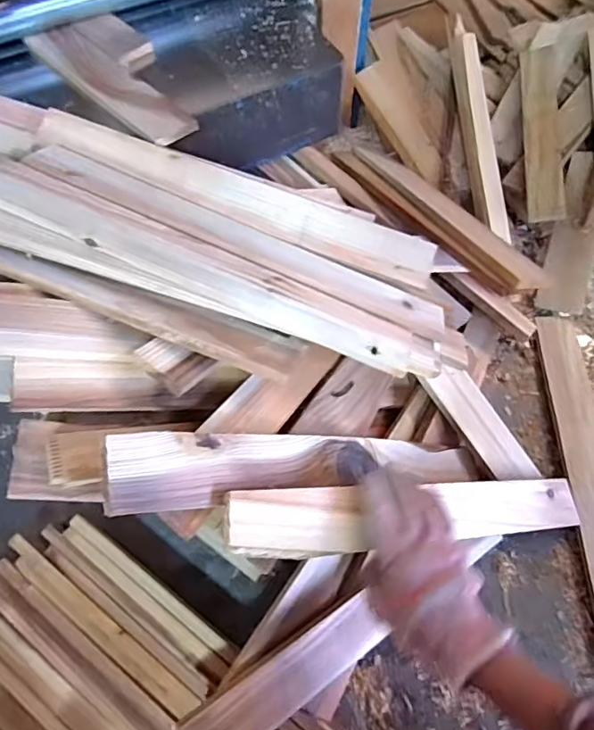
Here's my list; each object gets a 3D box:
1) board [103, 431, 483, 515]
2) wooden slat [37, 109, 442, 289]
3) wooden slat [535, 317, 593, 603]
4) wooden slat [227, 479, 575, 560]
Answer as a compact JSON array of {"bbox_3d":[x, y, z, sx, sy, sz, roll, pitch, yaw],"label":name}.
[{"bbox_3d":[0.039,0.104,0.543,0.477,0.020,0.060,6,55,-38],"label":"board"},{"bbox_3d":[-0.063,-0.206,0.622,0.490,0.017,0.068,19,68,-4],"label":"wooden slat"},{"bbox_3d":[0.405,0.147,0.710,0.070,0.023,0.487,2,62,0],"label":"wooden slat"},{"bbox_3d":[0.152,0.155,0.547,0.480,0.021,0.065,5,58,-31],"label":"wooden slat"}]

